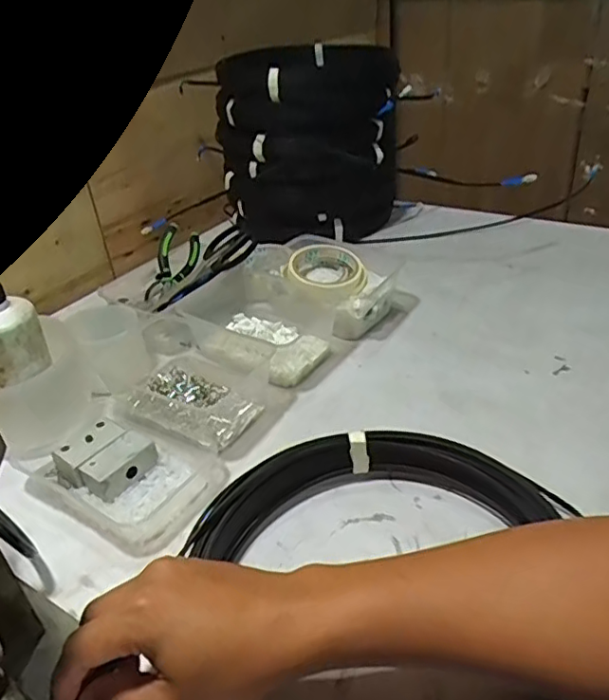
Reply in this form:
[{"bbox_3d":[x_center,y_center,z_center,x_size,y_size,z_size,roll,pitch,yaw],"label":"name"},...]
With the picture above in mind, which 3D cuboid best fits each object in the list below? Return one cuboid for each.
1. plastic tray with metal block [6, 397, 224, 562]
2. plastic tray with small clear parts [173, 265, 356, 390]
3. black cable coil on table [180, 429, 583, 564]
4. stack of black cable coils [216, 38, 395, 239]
[{"bbox_3d":[-0.171,0.106,0.546,0.180,0.034,0.120,16,38,30],"label":"plastic tray with metal block"},{"bbox_3d":[-0.049,-0.034,0.709,0.183,0.068,0.157,15,38,30],"label":"plastic tray with small clear parts"},{"bbox_3d":[0.045,0.169,0.405,0.256,0.056,0.273,-3,33,2],"label":"black cable coil on table"},{"bbox_3d":[0.006,-0.333,0.940,0.266,0.256,0.301,-3,32,4],"label":"stack of black cable coils"}]

